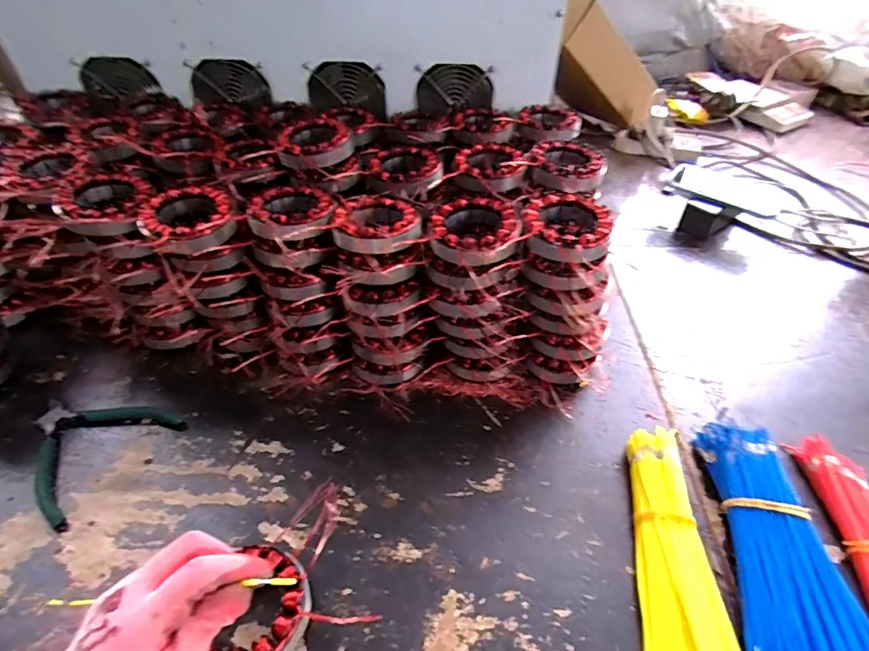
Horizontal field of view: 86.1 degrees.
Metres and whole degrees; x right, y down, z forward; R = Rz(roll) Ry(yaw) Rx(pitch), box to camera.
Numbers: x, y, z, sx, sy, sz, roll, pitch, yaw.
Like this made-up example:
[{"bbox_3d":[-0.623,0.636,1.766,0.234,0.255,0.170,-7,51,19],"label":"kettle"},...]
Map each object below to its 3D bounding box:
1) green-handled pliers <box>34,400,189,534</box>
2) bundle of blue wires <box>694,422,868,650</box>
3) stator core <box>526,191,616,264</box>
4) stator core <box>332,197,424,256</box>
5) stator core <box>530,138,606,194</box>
[{"bbox_3d":[-0.351,0.119,0.472,0.129,0.021,0.132,21,46,22],"label":"green-handled pliers"},{"bbox_3d":[0.281,0.188,0.383,0.089,0.032,0.236,2,42,3],"label":"bundle of blue wires"},{"bbox_3d":[0.129,-0.093,0.450,0.082,0.026,0.095,17,45,15],"label":"stator core"},{"bbox_3d":[-0.056,-0.104,0.473,0.084,0.027,0.102,6,43,4],"label":"stator core"},{"bbox_3d":[0.160,-0.189,0.556,0.082,0.033,0.099,21,46,19],"label":"stator core"}]

